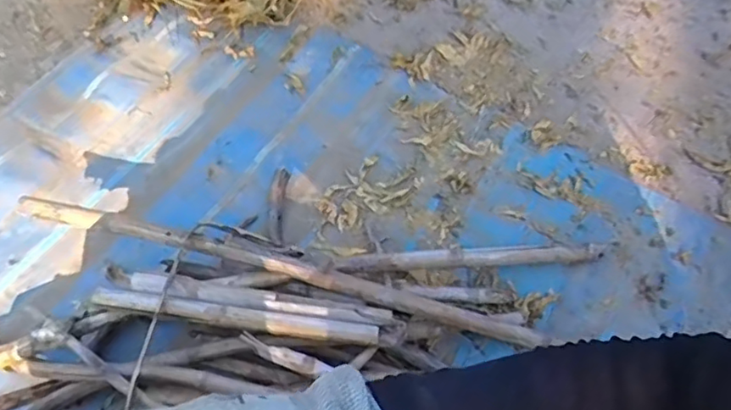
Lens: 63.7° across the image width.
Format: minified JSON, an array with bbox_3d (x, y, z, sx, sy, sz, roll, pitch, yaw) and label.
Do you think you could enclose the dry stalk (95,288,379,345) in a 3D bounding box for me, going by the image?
[{"bbox_3d":[-0.158,0.139,0.724,0.345,0.025,0.027,6,54,1],"label":"dry stalk"}]

